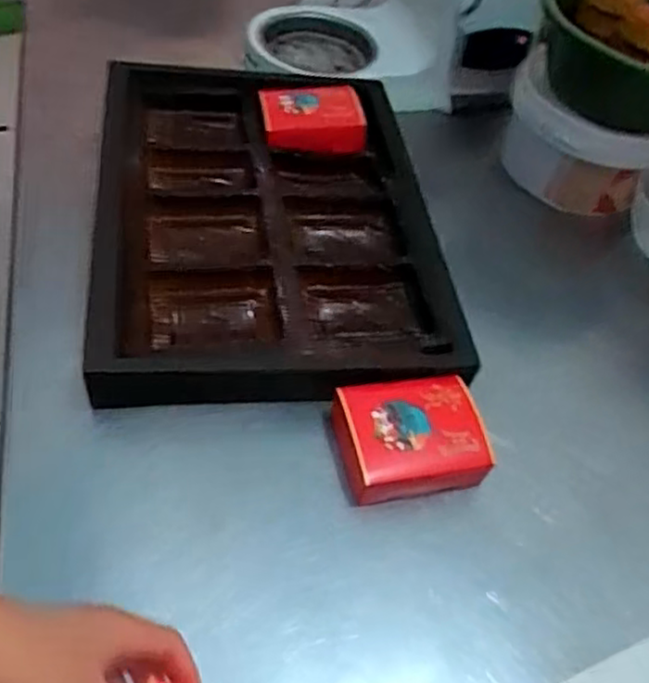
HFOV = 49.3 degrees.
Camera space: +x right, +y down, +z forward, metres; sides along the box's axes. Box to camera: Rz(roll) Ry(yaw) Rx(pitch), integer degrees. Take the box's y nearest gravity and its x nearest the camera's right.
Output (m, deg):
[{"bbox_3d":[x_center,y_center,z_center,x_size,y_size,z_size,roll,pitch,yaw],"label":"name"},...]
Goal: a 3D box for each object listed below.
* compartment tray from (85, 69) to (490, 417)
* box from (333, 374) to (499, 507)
[{"bbox_3d":[-0.061,-0.137,0.744,0.341,0.061,0.452,-2,51,-12],"label":"compartment tray"},{"bbox_3d":[0.072,0.081,0.594,0.121,0.043,0.091,-5,50,-11],"label":"box"}]

